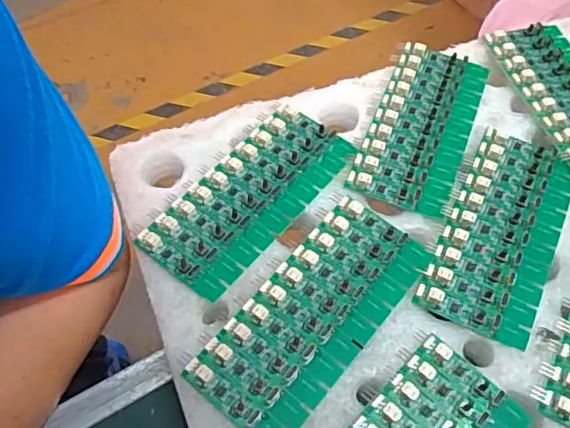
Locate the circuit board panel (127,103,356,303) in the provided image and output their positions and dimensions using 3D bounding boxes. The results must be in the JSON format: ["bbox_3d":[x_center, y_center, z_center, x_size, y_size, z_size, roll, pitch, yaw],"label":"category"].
[{"bbox_3d":[-0.021,-0.013,0.356,0.060,0.005,0.136,34,62,20],"label":"circuit board panel"}]

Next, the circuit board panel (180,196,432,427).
[{"bbox_3d":[0.015,0.052,0.312,0.060,0.008,0.137,36,63,21],"label":"circuit board panel"}]

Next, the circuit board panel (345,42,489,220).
[{"bbox_3d":[0.090,-0.062,0.387,0.060,0.007,0.136,20,58,12],"label":"circuit board panel"}]

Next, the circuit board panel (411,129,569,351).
[{"bbox_3d":[0.128,0.008,0.344,0.062,0.006,0.136,24,59,14],"label":"circuit board panel"}]

